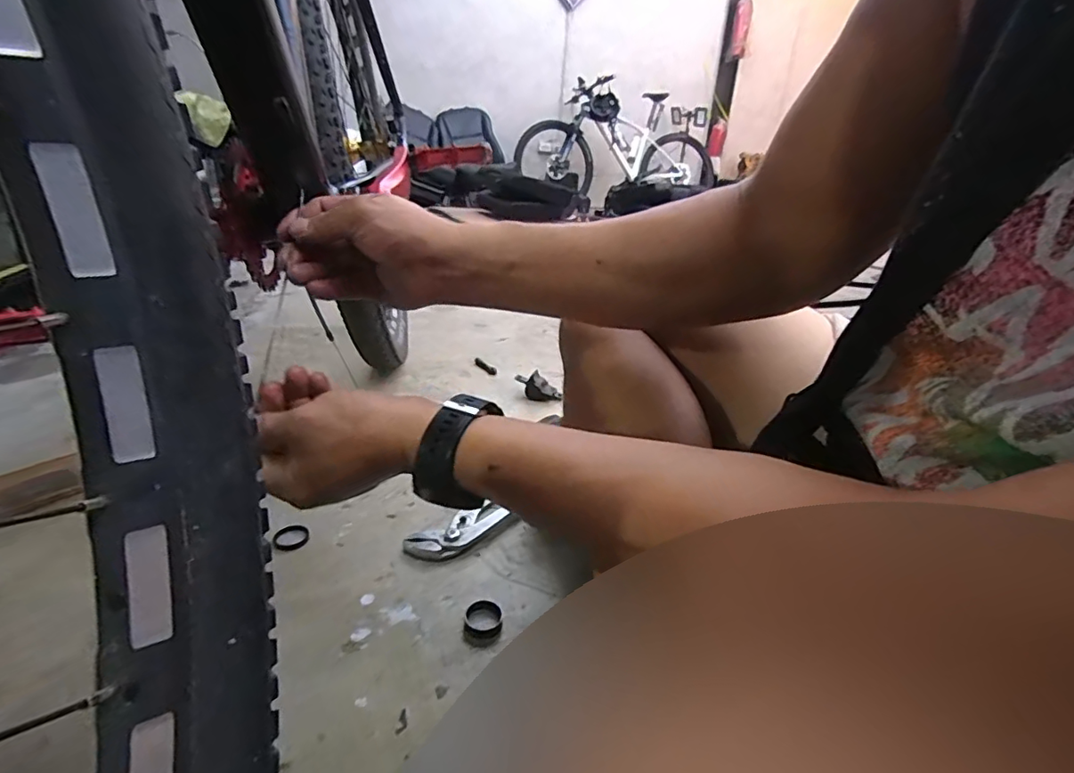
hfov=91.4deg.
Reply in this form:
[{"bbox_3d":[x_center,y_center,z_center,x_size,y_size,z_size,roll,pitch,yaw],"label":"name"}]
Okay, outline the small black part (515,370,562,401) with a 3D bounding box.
[{"bbox_3d":[0.002,0.000,0.870,0.080,0.036,0.043,9,24,8],"label":"small black part"}]

